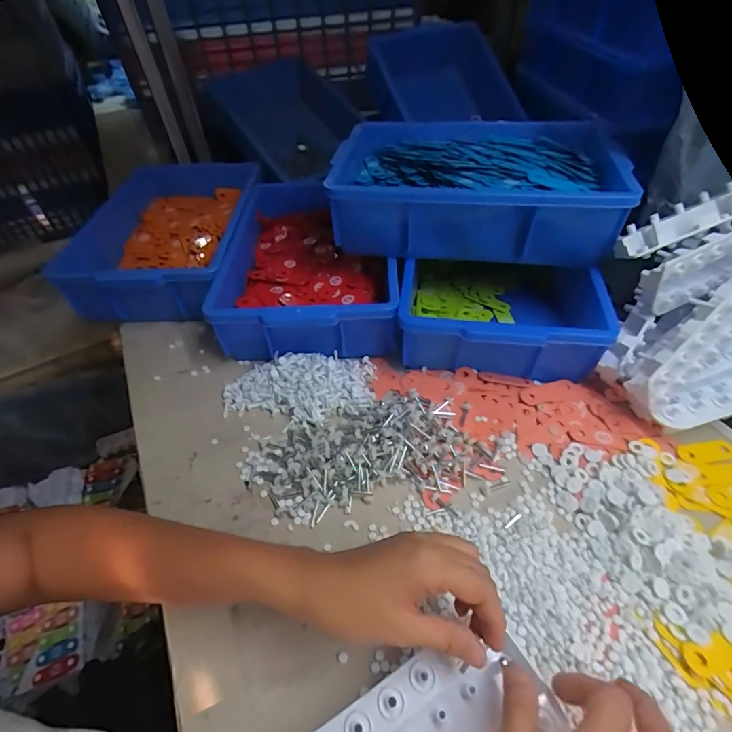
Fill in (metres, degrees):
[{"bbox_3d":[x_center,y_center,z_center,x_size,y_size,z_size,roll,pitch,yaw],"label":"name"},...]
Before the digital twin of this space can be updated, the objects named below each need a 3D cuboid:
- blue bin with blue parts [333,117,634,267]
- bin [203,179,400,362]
[{"bbox_3d":[0.149,-0.249,0.565,0.361,0.093,0.236,4,49,7],"label":"blue bin with blue parts"},{"bbox_3d":[-0.088,-0.166,0.640,0.243,0.095,0.369,-5,48,0],"label":"bin"}]

